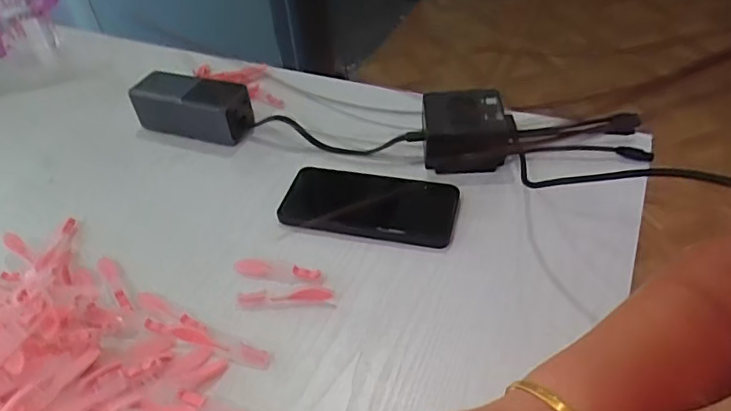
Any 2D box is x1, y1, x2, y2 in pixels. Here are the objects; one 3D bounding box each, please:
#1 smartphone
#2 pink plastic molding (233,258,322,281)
[{"bbox_3d":[0.005,-0.002,0.488,0.150,0.013,0.077,9,40,13],"label":"smartphone"},{"bbox_3d":[-0.073,0.053,0.438,0.074,0.009,0.015,7,45,15],"label":"pink plastic molding"}]

